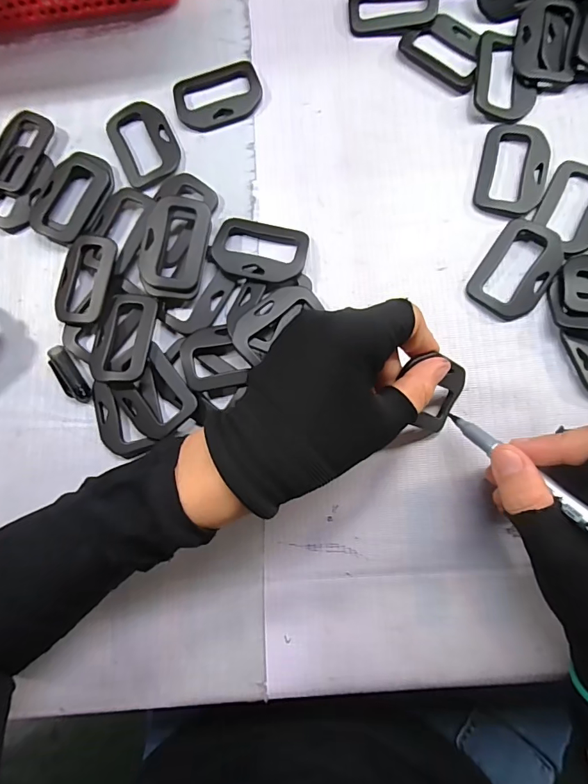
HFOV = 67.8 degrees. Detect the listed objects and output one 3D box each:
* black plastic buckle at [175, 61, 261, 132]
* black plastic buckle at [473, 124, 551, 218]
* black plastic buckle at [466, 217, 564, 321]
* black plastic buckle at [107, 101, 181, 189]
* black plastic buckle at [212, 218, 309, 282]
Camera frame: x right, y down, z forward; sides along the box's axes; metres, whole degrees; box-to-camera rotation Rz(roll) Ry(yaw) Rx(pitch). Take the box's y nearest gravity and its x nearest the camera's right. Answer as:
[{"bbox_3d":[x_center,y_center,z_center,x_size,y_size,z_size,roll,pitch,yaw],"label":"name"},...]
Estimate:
[{"bbox_3d":[-0.054,-0.210,0.310,0.061,0.004,0.045,-20,81,2],"label":"black plastic buckle"},{"bbox_3d":[0.143,-0.145,0.285,0.044,0.004,0.062,10,84,7],"label":"black plastic buckle"},{"bbox_3d":[0.140,-0.077,0.273,0.042,0.008,0.064,31,86,8],"label":"black plastic buckle"},{"bbox_3d":[-0.106,-0.177,0.309,0.043,0.004,0.060,-25,81,2],"label":"black plastic buckle"},{"bbox_3d":[-0.022,-0.094,0.288,0.061,0.007,0.043,13,71,5],"label":"black plastic buckle"}]

